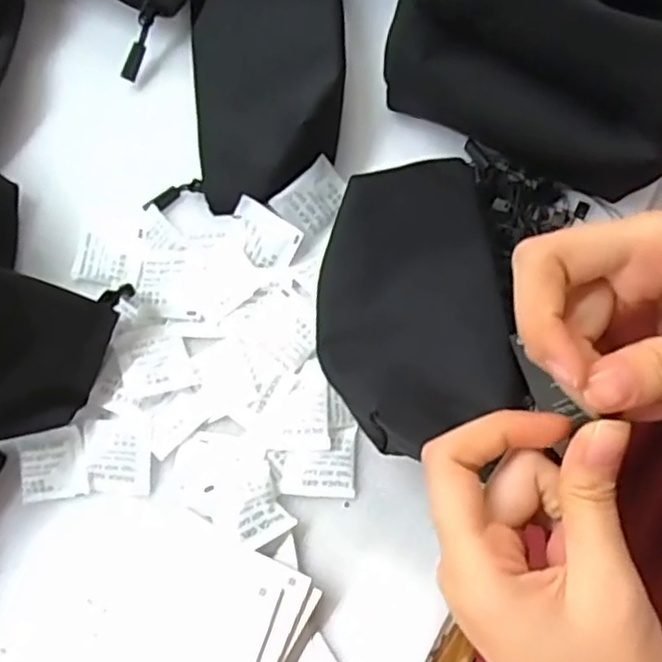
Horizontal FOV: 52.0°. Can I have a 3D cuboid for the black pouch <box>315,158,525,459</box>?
[{"bbox_3d":[0.044,-0.018,0.353,0.097,0.035,0.173,2,61,-2],"label":"black pouch"}]

